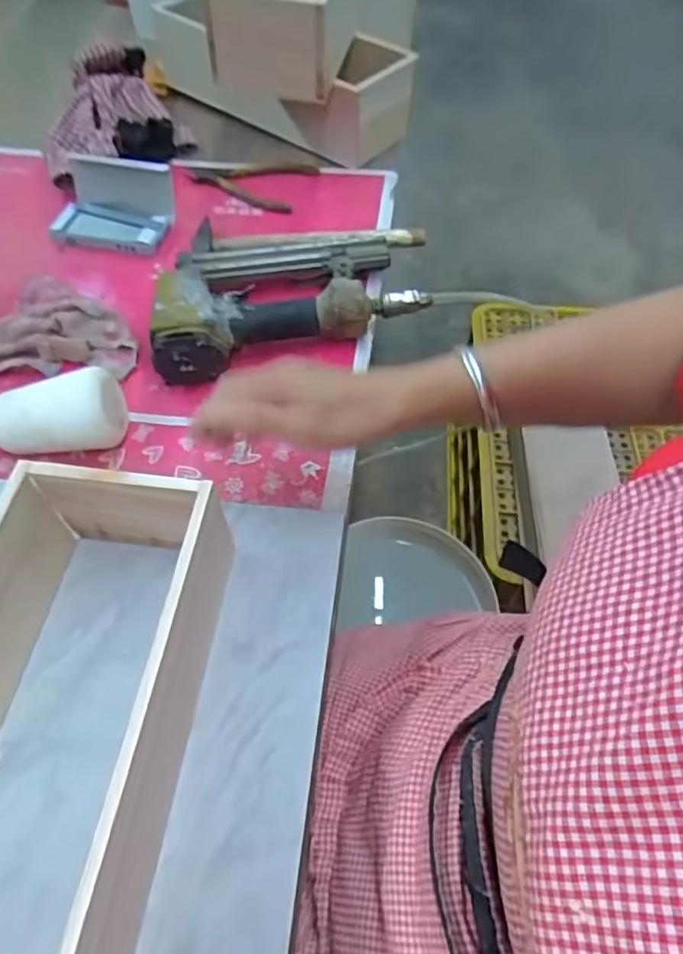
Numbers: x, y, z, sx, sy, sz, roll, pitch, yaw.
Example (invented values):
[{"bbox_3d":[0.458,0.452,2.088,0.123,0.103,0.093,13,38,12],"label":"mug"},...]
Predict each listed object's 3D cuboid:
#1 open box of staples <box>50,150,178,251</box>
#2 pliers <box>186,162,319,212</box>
[{"bbox_3d":[-0.255,-0.306,0.668,0.126,0.054,0.094,8,56,6],"label":"open box of staples"},{"bbox_3d":[-0.115,-0.362,0.729,0.146,0.011,0.109,16,57,11],"label":"pliers"}]

